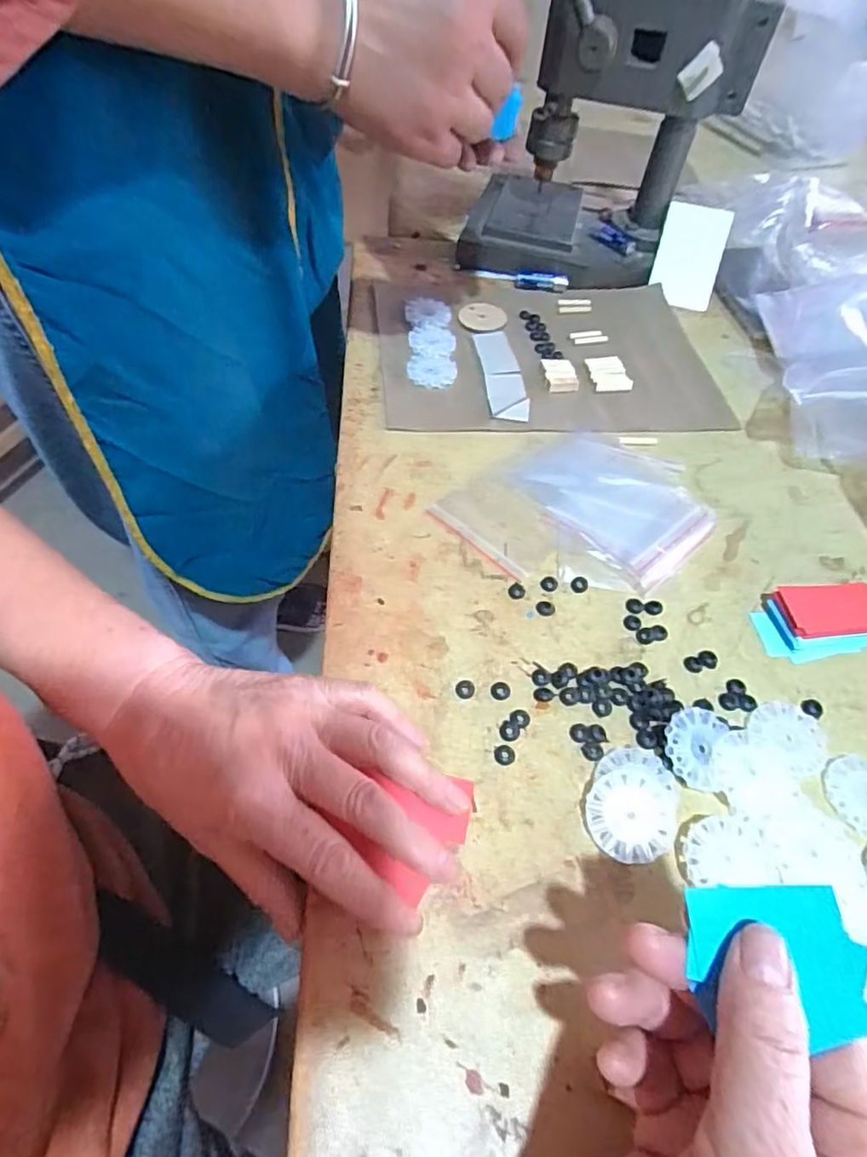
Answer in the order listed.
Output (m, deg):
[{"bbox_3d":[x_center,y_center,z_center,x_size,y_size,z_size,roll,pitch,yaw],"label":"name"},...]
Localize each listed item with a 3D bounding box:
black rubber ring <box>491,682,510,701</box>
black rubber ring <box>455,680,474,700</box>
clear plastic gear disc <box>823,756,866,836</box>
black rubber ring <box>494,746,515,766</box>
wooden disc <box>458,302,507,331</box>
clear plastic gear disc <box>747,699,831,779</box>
[{"bbox_3d":[0.036,0.059,0.320,0.010,0.004,0.010,2,53,-3],"label":"black rubber ring"},{"bbox_3d":[0.017,0.059,0.319,0.010,0.004,0.010,2,53,-3],"label":"black rubber ring"},{"bbox_3d":[0.218,0.109,0.301,0.040,0.004,0.038,2,53,-3],"label":"clear plastic gear disc"},{"bbox_3d":[0.036,0.088,0.299,0.010,0.004,0.010,2,53,-3],"label":"black rubber ring"},{"bbox_3d":[0.044,-0.233,0.534,0.041,0.004,0.040,2,53,-3],"label":"wooden disc"},{"bbox_3d":[0.187,0.083,0.316,0.040,0.006,0.043,8,49,-9],"label":"clear plastic gear disc"}]

